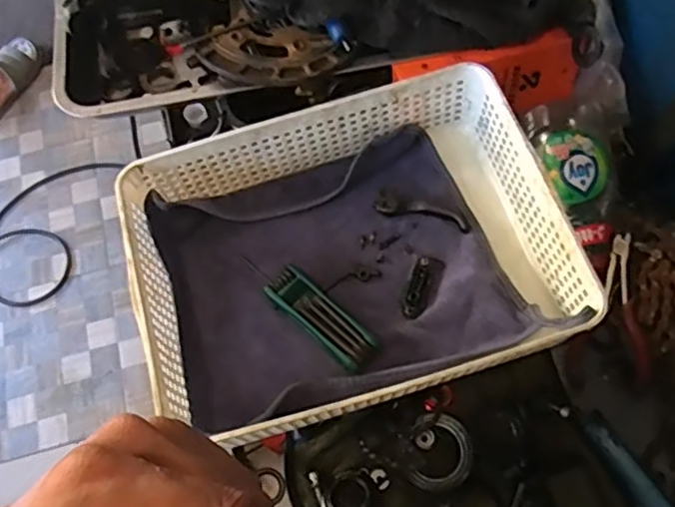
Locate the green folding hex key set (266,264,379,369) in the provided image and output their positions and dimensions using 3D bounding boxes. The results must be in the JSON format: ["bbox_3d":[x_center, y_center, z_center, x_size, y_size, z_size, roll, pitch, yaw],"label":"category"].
[{"bbox_3d":[-0.015,0.056,0.528,0.103,0.016,0.034,42,75,18],"label":"green folding hex key set"}]

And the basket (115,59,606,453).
[{"bbox_3d":[0.006,0.001,0.520,0.329,0.082,0.248,-18,67,-5],"label":"basket"}]

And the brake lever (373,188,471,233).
[{"bbox_3d":[0.076,-0.036,0.558,0.085,0.009,0.021,19,69,11],"label":"brake lever"}]

